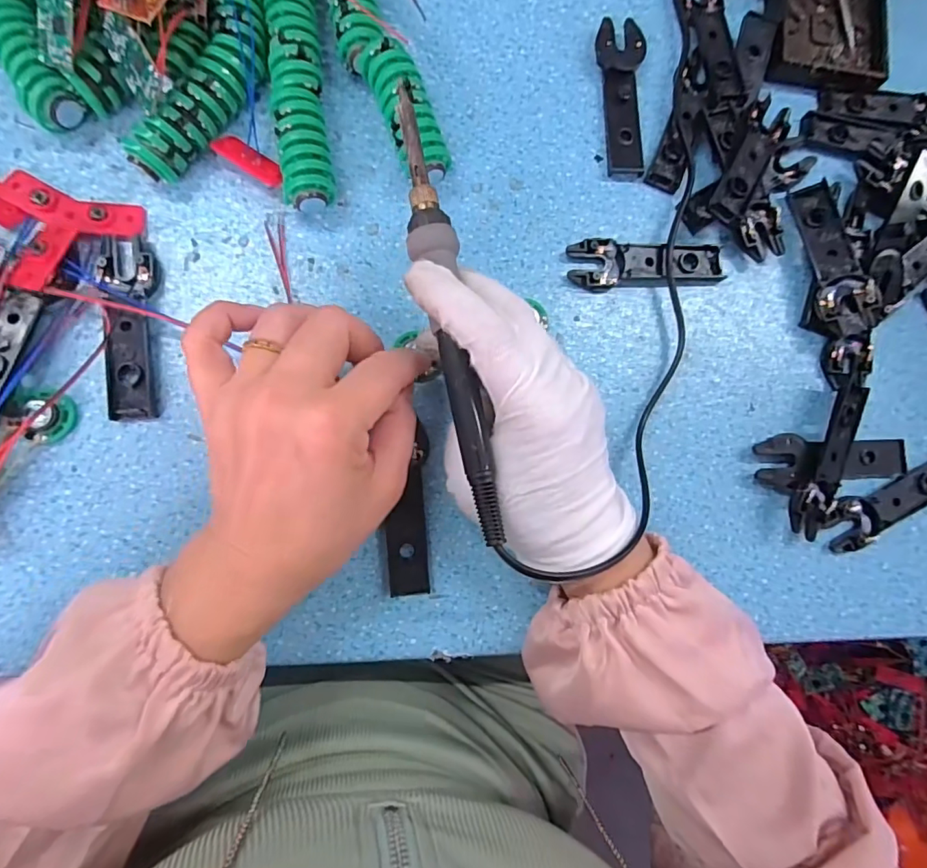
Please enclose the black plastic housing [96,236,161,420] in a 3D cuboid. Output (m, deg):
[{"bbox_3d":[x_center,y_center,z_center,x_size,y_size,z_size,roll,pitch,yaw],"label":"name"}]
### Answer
[{"bbox_3d":[-0.168,-0.054,0.254,0.025,0.009,0.093,-2,85,-7],"label":"black plastic housing"}]

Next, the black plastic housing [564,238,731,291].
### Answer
[{"bbox_3d":[0.106,-0.097,0.290,0.091,0.007,0.027,-3,85,-7],"label":"black plastic housing"}]

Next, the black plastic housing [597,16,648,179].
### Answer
[{"bbox_3d":[0.094,-0.197,0.298,0.027,0.009,0.090,-3,85,-7],"label":"black plastic housing"}]

